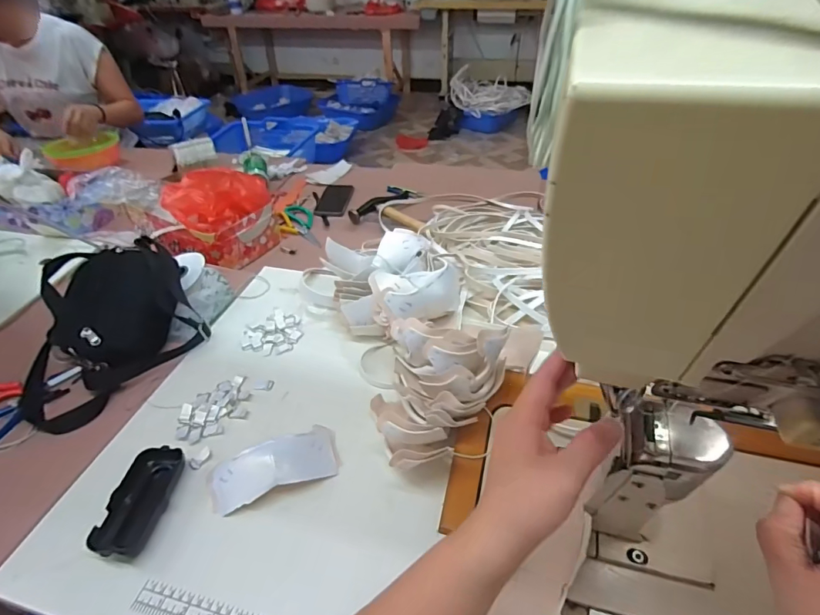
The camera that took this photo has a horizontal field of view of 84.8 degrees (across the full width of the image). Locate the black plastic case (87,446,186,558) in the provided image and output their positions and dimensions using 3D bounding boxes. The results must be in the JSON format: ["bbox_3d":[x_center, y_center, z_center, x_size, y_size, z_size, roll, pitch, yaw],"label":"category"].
[{"bbox_3d":[-0.283,0.201,0.471,0.050,0.022,0.109,1,41,5],"label":"black plastic case"}]

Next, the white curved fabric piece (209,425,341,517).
[{"bbox_3d":[-0.146,0.173,0.490,0.141,0.040,0.061,-20,44,-21],"label":"white curved fabric piece"}]

